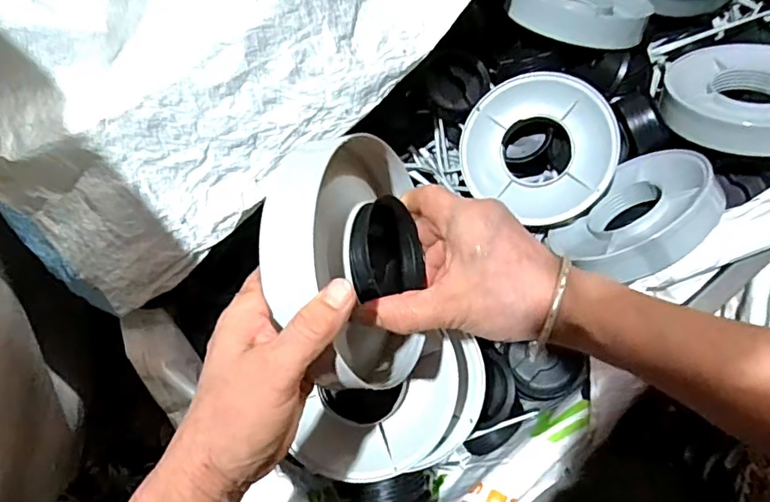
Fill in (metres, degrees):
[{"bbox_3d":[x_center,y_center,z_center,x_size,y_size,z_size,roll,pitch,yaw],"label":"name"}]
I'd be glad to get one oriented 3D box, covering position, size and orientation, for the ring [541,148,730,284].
[{"bbox_3d":[0.236,-0.031,0.516,0.149,0.134,0.036,-44,109,-4],"label":"ring"}]

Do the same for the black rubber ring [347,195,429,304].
[{"bbox_3d":[0.001,-0.001,0.344,0.044,0.063,0.071,-8,74,-3],"label":"black rubber ring"}]

